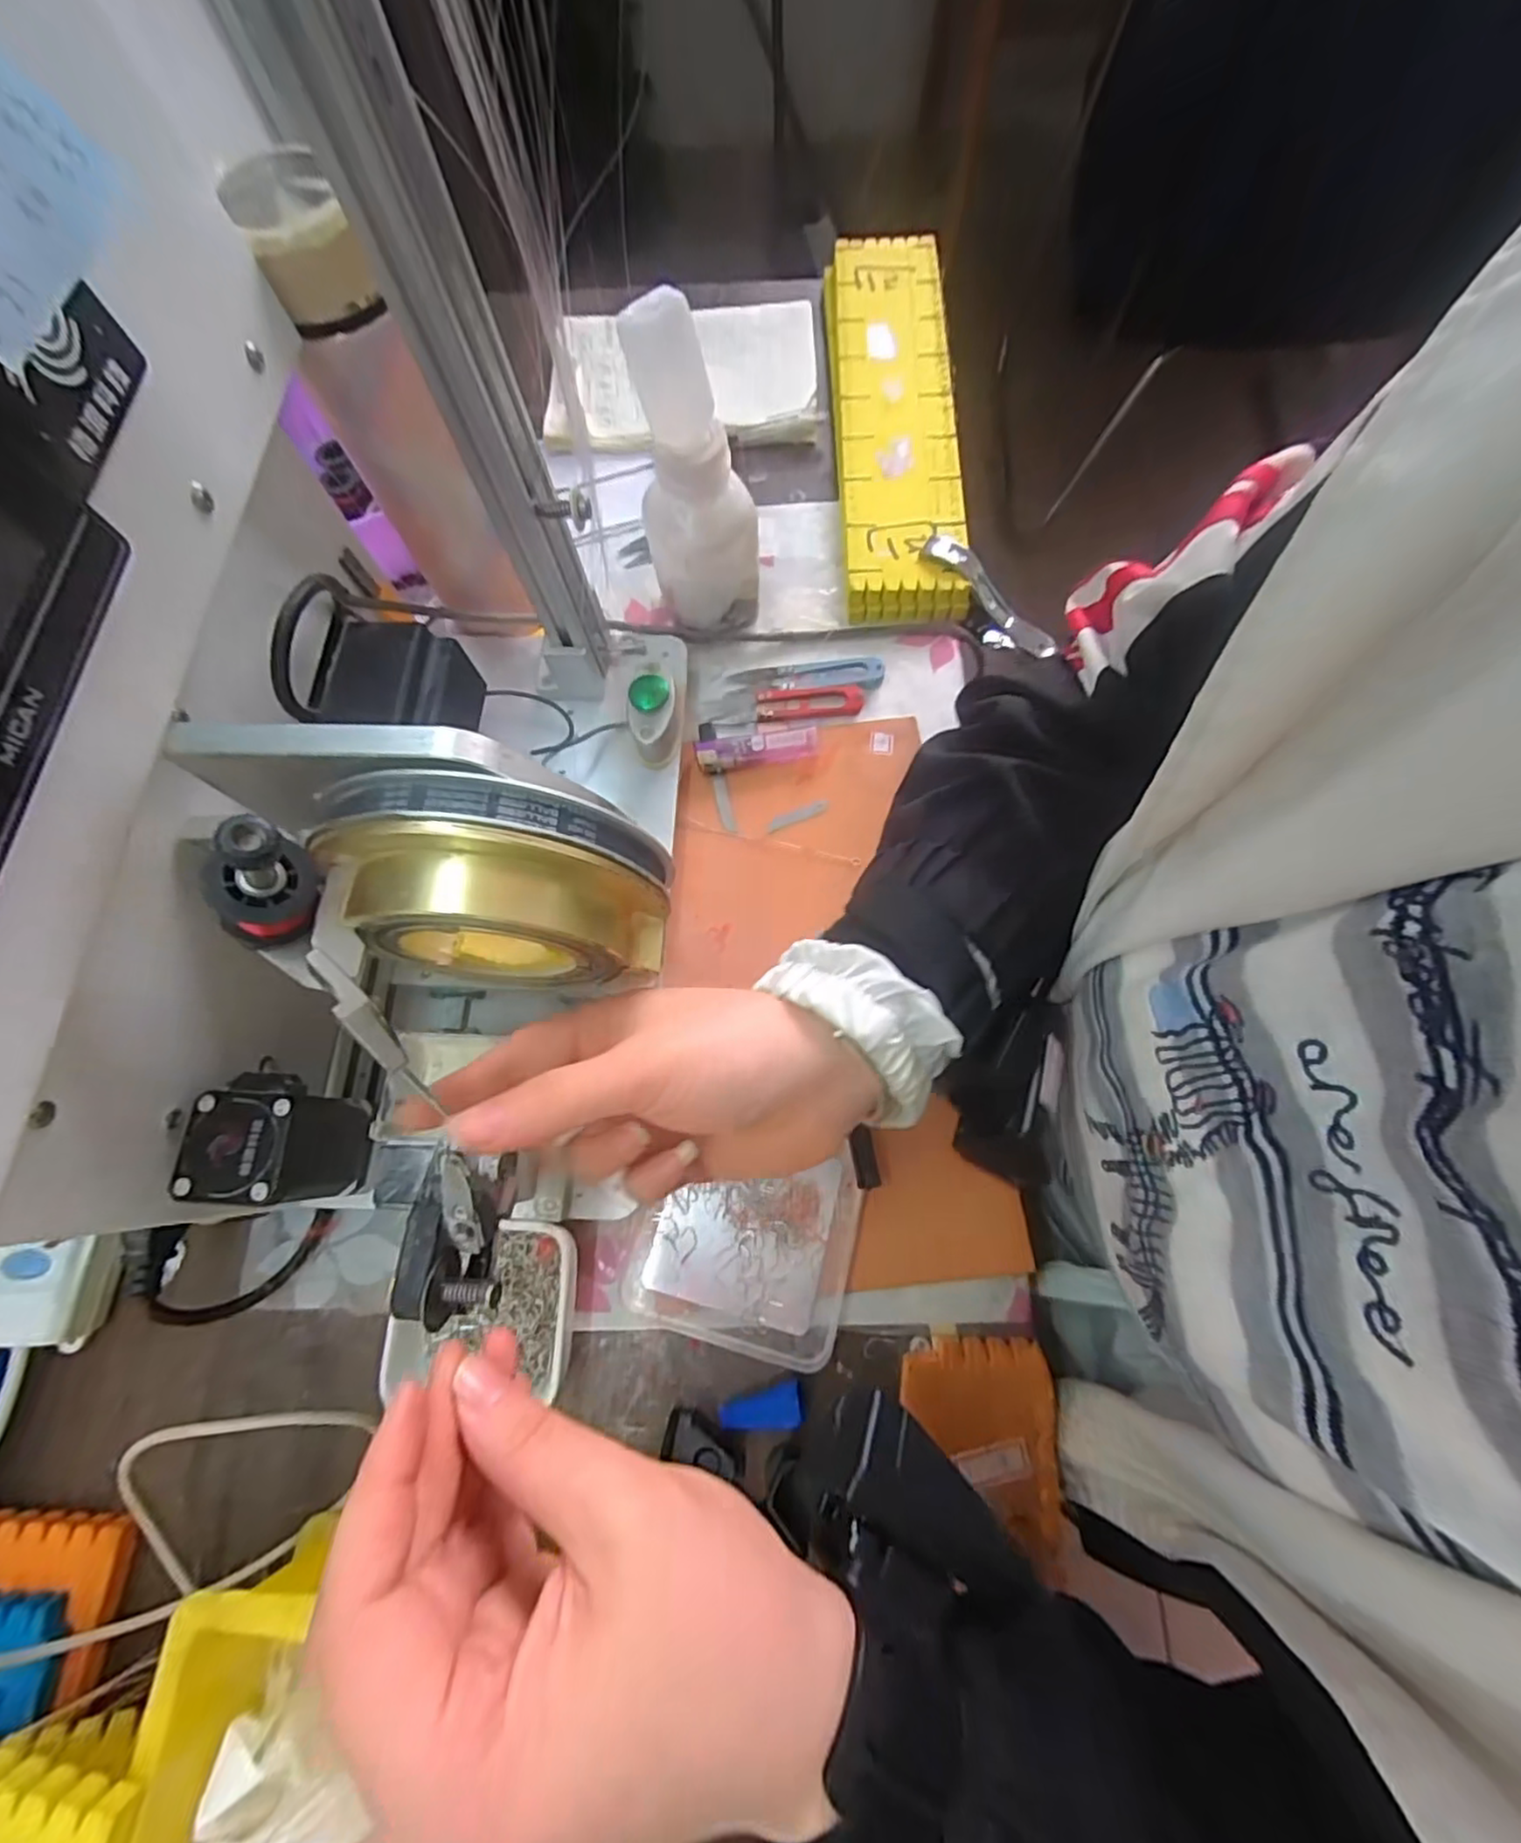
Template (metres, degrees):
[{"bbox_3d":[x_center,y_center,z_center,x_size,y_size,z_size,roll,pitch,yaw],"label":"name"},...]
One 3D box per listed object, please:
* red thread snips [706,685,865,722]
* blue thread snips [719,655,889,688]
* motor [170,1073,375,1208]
[{"bbox_3d":[0.017,-0.143,0.437,0.096,0.004,0.025,1,71,2],"label":"red thread snips"},{"bbox_3d":[0.030,-0.164,0.444,0.101,0.006,0.023,0,71,2],"label":"blue thread snips"},{"bbox_3d":[-0.199,0.093,0.288,0.052,0.053,0.048,1,71,2],"label":"motor"}]

